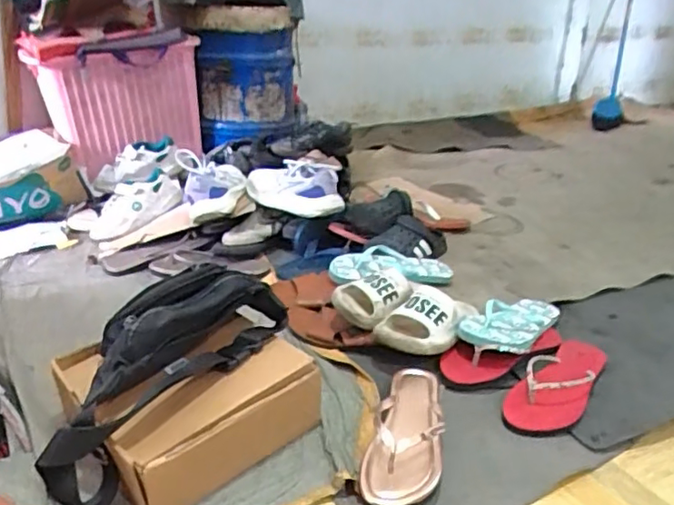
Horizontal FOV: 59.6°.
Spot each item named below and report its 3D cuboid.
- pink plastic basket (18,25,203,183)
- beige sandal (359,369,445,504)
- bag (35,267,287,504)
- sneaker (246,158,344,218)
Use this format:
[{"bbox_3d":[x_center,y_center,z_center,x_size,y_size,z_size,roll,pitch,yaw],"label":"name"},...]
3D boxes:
[{"bbox_3d":[-0.600,-0.426,1.636,0.242,0.345,0.411,20,30,36],"label":"pink plastic basket"},{"bbox_3d":[0.094,0.236,0.773,0.091,0.059,0.249,6,26,13],"label":"beige sandal"},{"bbox_3d":[-0.217,0.137,0.758,0.149,0.121,0.366,14,28,27],"label":"bag"},{"bbox_3d":[-0.104,-0.149,1.270,0.258,0.100,0.087,21,31,39],"label":"sneaker"}]

